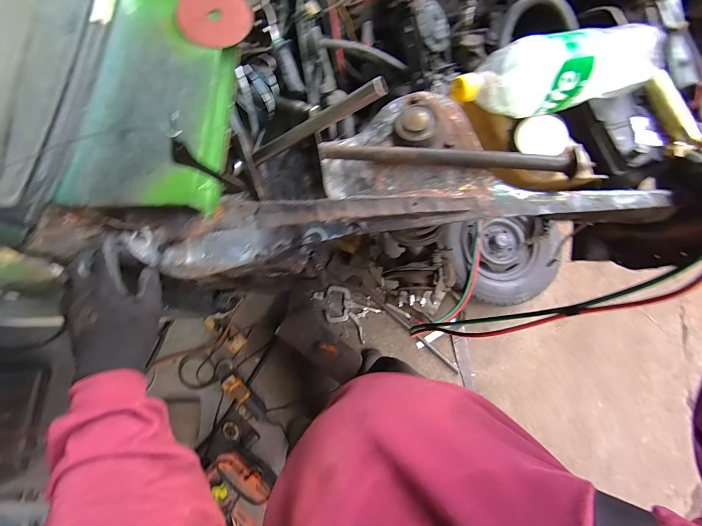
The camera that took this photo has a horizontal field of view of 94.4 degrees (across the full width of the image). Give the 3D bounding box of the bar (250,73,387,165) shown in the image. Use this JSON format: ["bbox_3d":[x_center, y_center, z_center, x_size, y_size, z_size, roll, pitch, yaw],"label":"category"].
[{"bbox_3d":[-0.057,-0.198,0.476,0.254,0.024,0.022,-12,76,37],"label":"bar"}]

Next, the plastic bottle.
[{"bbox_3d":[0.302,-0.262,0.449,0.317,0.107,0.082,-10,79,-3],"label":"plastic bottle"}]

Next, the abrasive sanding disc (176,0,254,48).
[{"bbox_3d":[-0.191,-0.350,0.460,0.099,0.011,0.087,-26,93,-13],"label":"abrasive sanding disc"}]

